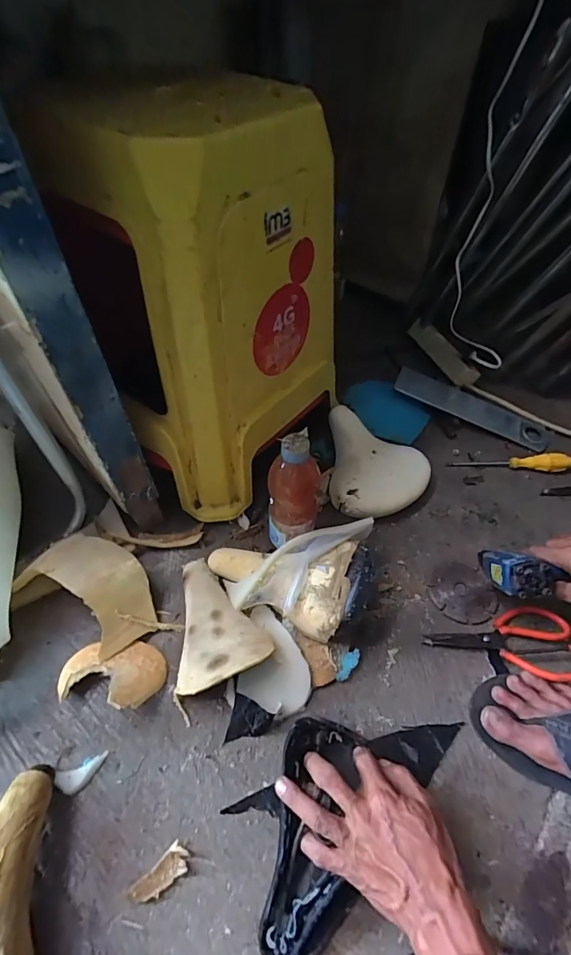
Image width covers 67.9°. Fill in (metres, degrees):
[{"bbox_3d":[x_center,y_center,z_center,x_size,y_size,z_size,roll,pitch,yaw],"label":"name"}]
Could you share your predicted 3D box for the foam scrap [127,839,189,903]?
[{"bbox_3d":[-0.123,0.396,0.421,0.056,0.007,0.025,-35,60,-27],"label":"foam scrap"}]

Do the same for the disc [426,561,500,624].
[{"bbox_3d":[0.260,0.169,0.624,0.094,0.011,0.091,-1,54,1],"label":"disc"}]

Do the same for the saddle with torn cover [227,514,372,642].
[{"bbox_3d":[0.022,0.126,0.588,0.180,0.095,0.160,18,52,12],"label":"saddle with torn cover"}]

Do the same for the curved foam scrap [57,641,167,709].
[{"bbox_3d":[-0.212,0.239,0.517,0.120,0.049,0.080,0,51,-2],"label":"curved foam scrap"}]

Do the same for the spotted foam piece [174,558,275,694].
[{"bbox_3d":[-0.080,0.186,0.558,0.114,0.059,0.173,-2,51,-4],"label":"spotted foam piece"}]

